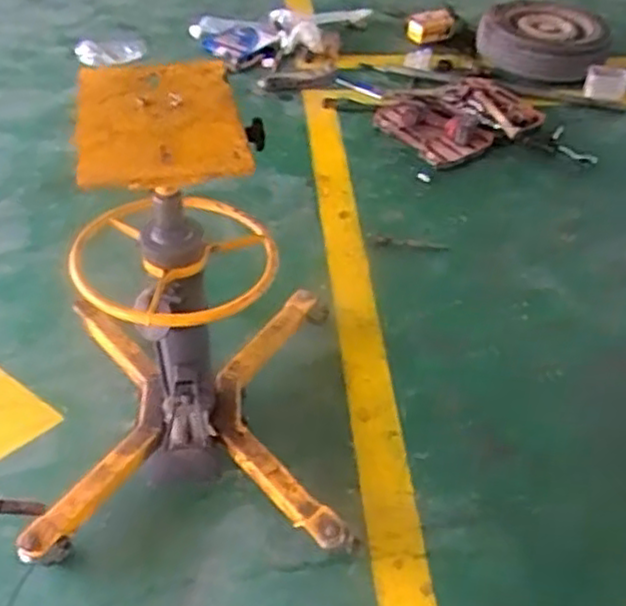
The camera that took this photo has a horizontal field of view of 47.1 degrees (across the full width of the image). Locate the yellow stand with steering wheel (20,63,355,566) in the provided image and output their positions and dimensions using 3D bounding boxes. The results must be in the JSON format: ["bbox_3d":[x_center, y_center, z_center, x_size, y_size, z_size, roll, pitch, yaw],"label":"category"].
[{"bbox_3d":[-0.261,0.003,1.366,0.600,0.792,0.595,-1,44,-6],"label":"yellow stand with steering wheel"}]

